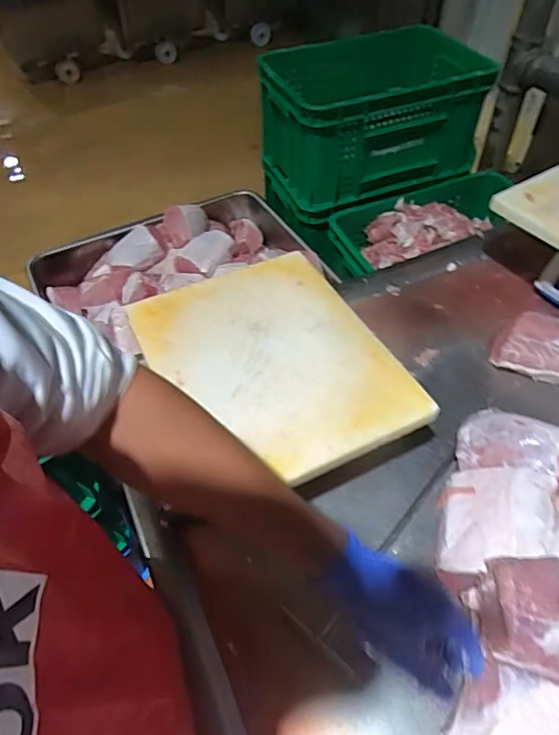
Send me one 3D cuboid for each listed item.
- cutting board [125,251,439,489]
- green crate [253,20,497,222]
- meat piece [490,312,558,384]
[{"bbox_3d":[-0.014,-0.015,0.696,0.286,0.022,0.367,-22,53,-18],"label":"cutting board"},{"bbox_3d":[0.235,-0.628,1.322,0.501,0.306,0.284,-17,51,-14],"label":"green crate"},{"bbox_3d":[0.443,-0.028,0.832,0.164,0.064,0.118,22,53,18],"label":"meat piece"}]

